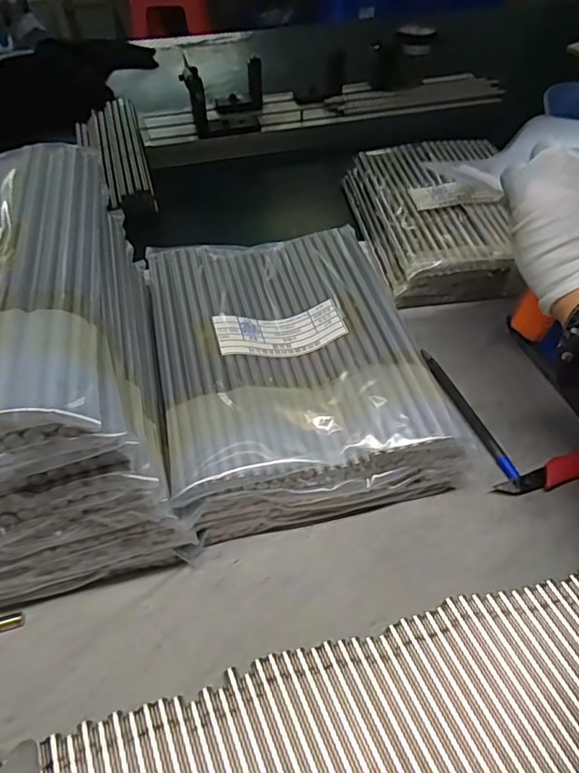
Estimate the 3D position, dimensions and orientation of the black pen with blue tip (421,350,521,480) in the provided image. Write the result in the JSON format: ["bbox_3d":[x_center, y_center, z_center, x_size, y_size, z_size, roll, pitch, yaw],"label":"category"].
[{"bbox_3d":[0.142,0.019,0.431,0.009,0.007,0.135,-16,50,-12],"label":"black pen with blue tip"}]

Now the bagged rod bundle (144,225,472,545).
[{"bbox_3d":[-0.003,-0.018,0.415,0.180,0.071,0.233,-11,49,-8],"label":"bagged rod bundle"}]

